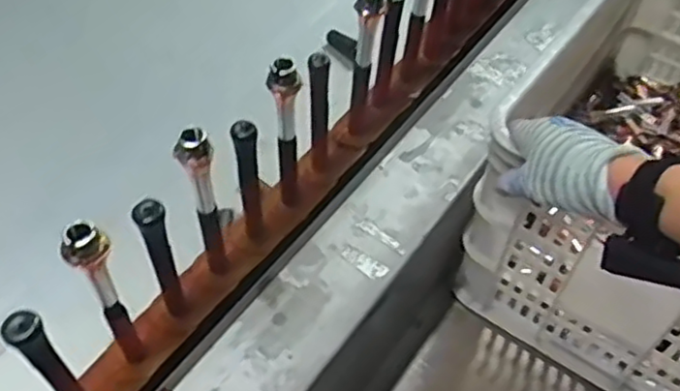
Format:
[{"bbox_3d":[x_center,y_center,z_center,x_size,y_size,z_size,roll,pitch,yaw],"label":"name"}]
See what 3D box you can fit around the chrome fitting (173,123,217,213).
[{"bbox_3d":[-0.105,-0.015,0.509,0.025,0.081,0.020,-16,55,-14],"label":"chrome fitting"}]

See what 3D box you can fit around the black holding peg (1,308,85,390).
[{"bbox_3d":[-0.193,0.121,0.468,0.020,0.140,0.021,39,61,24],"label":"black holding peg"}]

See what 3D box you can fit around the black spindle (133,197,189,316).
[{"bbox_3d":[-0.136,0.052,0.531,0.020,0.143,0.015,-16,55,-14],"label":"black spindle"}]

